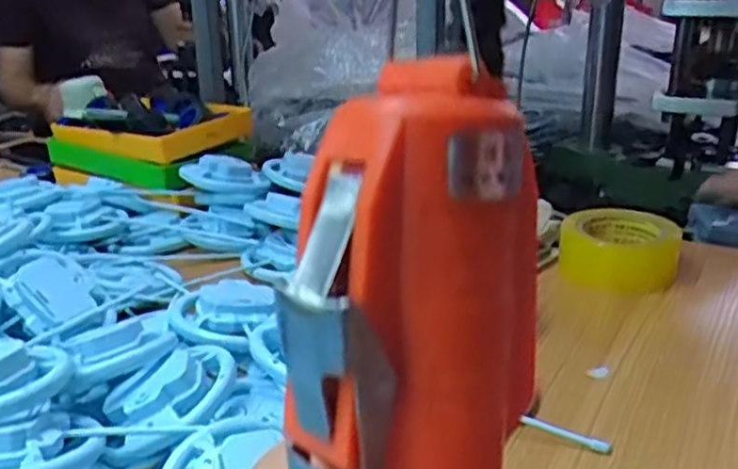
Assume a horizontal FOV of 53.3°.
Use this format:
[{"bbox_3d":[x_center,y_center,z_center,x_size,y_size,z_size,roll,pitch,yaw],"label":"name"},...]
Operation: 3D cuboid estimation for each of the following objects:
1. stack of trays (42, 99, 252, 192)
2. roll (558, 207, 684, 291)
[{"bbox_3d":[-0.307,-0.121,0.993,0.284,0.079,0.140,12,25,30],"label":"stack of trays"},{"bbox_3d":[0.266,0.010,0.774,0.110,0.061,0.110,8,23,22],"label":"roll"}]

